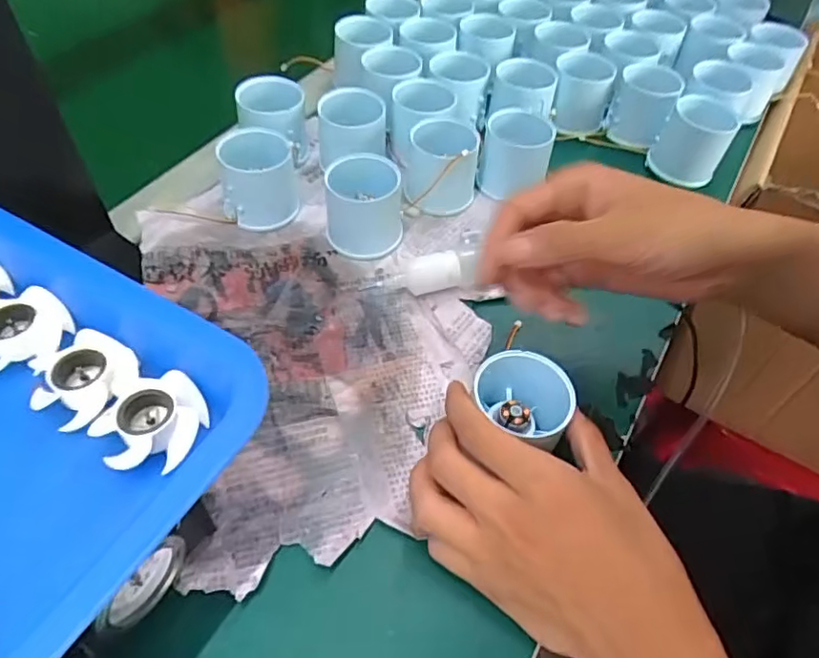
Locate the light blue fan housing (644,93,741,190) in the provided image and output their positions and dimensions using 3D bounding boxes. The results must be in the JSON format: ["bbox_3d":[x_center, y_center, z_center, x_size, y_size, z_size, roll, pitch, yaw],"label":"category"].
[{"bbox_3d":[0.236,-0.159,0.495,0.053,0.051,0.061,26,55,19],"label":"light blue fan housing"}]

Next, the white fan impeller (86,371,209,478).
[{"bbox_3d":[-0.108,0.039,0.253,0.037,0.015,0.041,10,51,6],"label":"white fan impeller"}]

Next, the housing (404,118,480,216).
[{"bbox_3d":[0.024,-0.121,0.449,0.053,0.052,0.061,1,51,0],"label":"housing"}]

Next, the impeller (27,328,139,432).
[{"bbox_3d":[-0.143,0.021,0.265,0.041,0.017,0.039,-17,53,-15],"label":"impeller"}]

